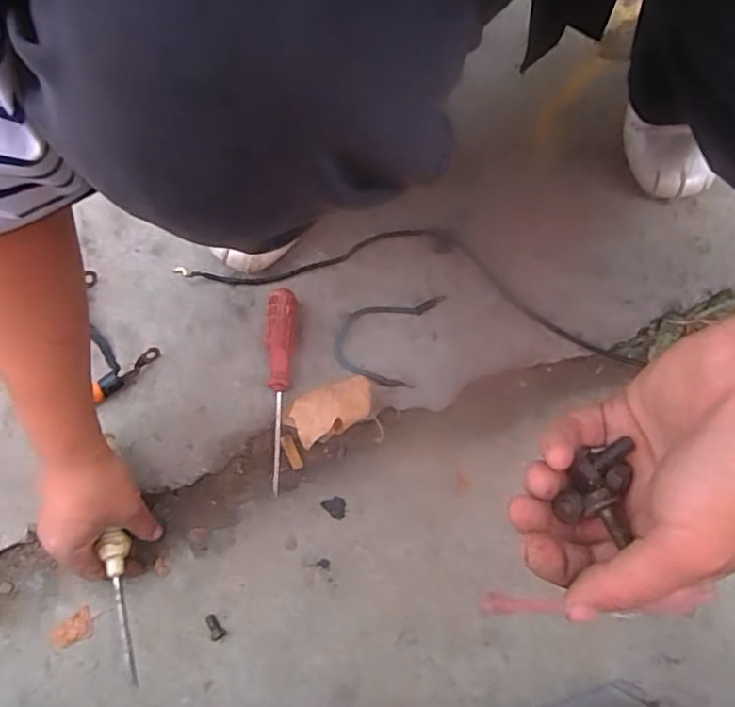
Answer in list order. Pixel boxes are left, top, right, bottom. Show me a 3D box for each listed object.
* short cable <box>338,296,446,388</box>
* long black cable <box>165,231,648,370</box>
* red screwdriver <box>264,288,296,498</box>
[{"bbox_3d":[0.017,-0.020,0.567,0.083,0.012,0.098,18,73,4],"label":"short cable"},{"bbox_3d":[0.045,-0.078,0.590,0.449,0.021,0.092,11,72,1],"label":"long black cable"},{"bbox_3d":[-0.086,0.031,0.550,0.030,0.036,0.179,3,72,-1],"label":"red screwdriver"}]

